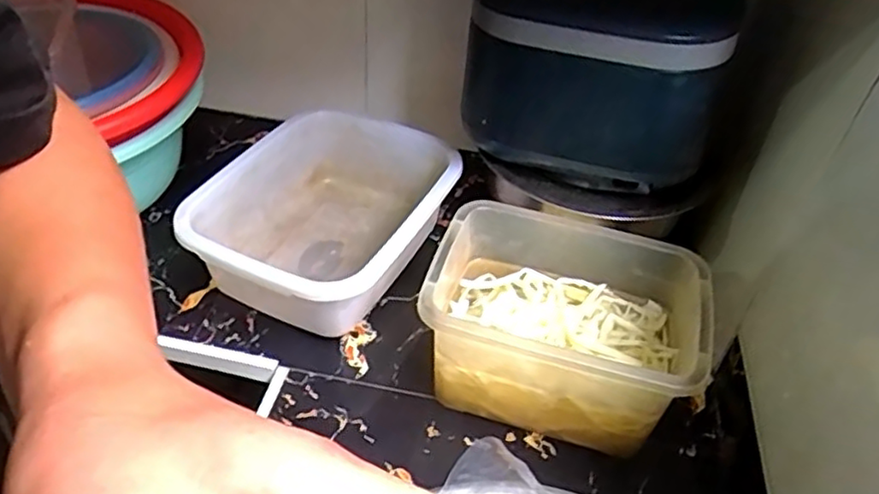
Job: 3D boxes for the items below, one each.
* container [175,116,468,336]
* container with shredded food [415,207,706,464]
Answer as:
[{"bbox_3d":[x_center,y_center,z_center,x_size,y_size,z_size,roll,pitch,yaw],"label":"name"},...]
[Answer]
[{"bbox_3d":[-0.145,-0.026,0.834,0.244,0.143,0.296,22,45,18],"label":"container"},{"bbox_3d":[0.113,0.078,0.661,0.253,0.145,0.164,18,44,14],"label":"container with shredded food"}]

